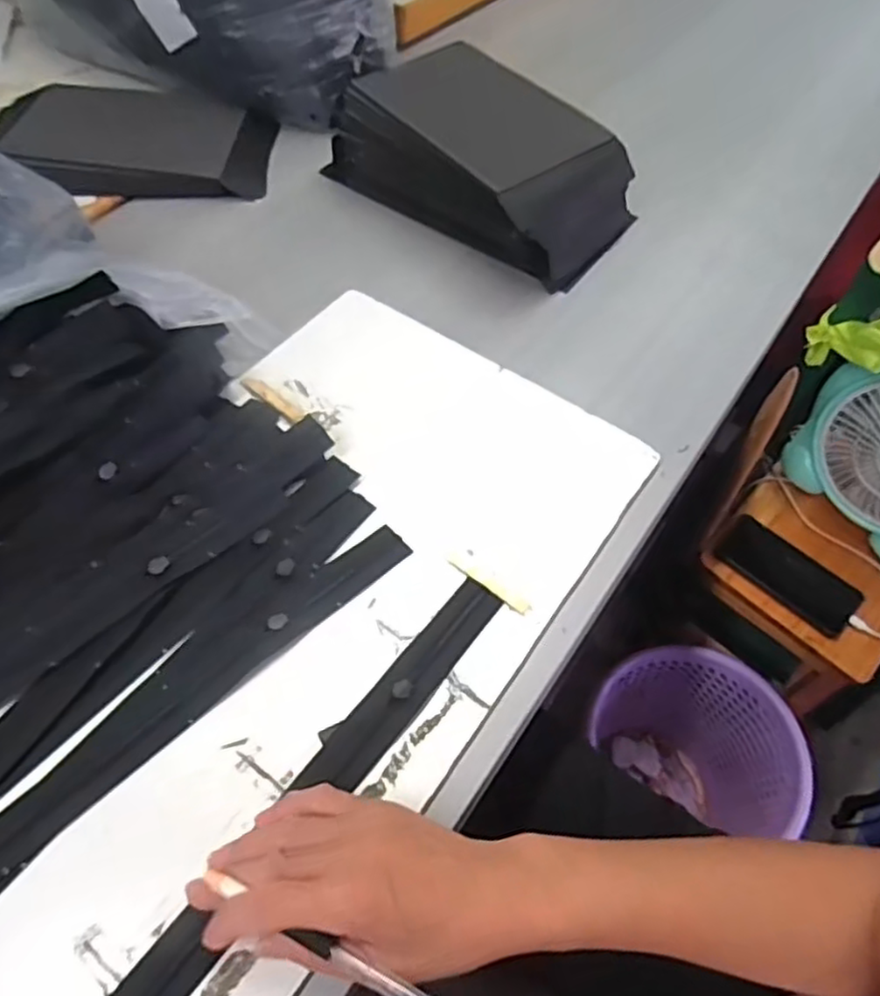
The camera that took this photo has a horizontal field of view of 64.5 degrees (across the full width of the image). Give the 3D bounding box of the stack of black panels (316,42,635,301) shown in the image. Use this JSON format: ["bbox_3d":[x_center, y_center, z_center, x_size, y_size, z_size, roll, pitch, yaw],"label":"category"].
[{"bbox_3d":[0.046,-0.339,0.705,0.277,0.089,0.173,36,62,19],"label":"stack of black panels"}]

